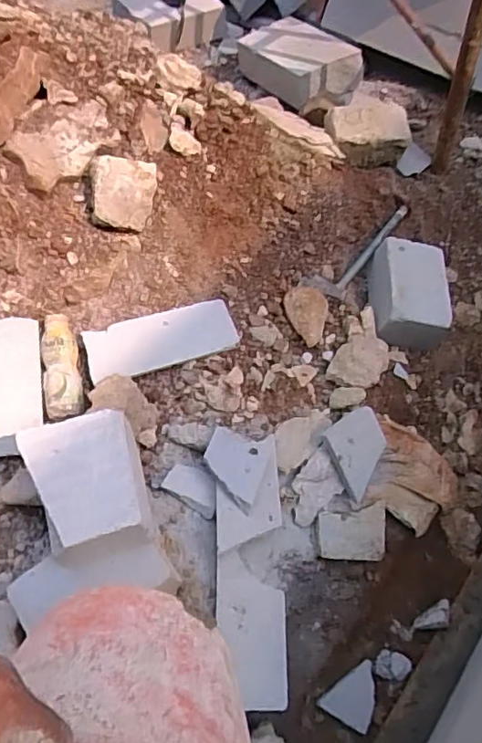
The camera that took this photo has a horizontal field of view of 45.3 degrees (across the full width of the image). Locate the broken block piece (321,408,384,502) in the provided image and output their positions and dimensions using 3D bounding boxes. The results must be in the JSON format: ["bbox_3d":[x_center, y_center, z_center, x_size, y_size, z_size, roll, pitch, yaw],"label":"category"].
[{"bbox_3d":[0.206,0.142,1.001,0.102,0.037,0.138,-27,96,-1],"label":"broken block piece"}]

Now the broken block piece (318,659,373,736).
[{"bbox_3d":[0.187,0.532,0.960,0.083,0.016,0.098,24,60,21],"label":"broken block piece"}]

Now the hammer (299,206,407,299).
[{"bbox_3d":[0.253,-0.277,1.260,0.093,0.040,0.369,26,60,22],"label":"hammer"}]

